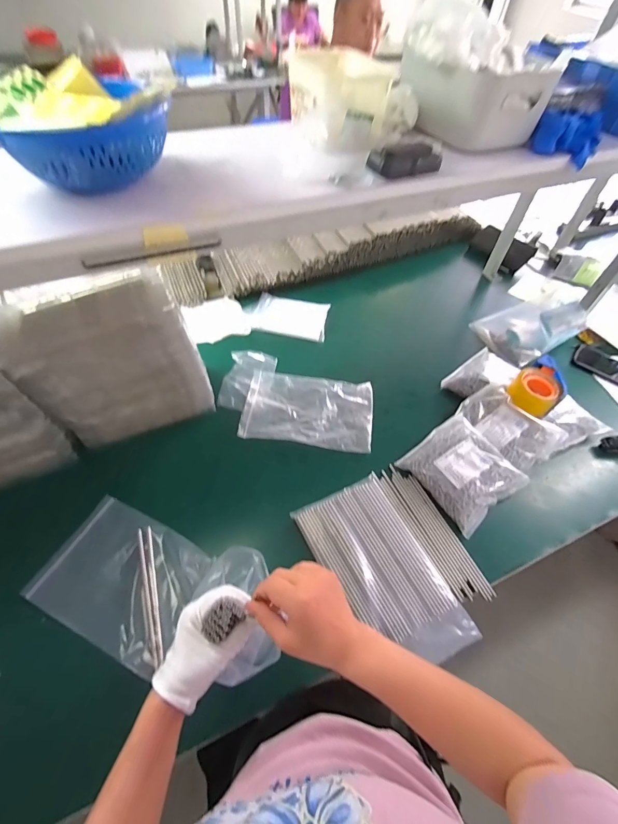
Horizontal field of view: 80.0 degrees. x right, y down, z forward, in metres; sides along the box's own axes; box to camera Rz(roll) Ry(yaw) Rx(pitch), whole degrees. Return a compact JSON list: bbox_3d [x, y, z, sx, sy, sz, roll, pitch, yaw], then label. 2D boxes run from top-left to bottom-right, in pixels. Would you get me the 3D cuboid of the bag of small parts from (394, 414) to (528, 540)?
[{"bbox_3d":[0.319,0.120,0.764,0.180,0.049,0.190,-30,60,-22],"label":"bag of small parts"}]

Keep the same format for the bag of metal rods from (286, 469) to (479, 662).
[{"bbox_3d":[0.131,0.273,0.655,0.188,0.028,0.319,-23,58,-18],"label":"bag of metal rods"}]

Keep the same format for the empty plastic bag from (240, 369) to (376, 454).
[{"bbox_3d":[0.000,-0.009,0.873,0.295,0.013,0.195,8,54,3],"label":"empty plastic bag"}]

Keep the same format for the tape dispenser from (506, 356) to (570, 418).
[{"bbox_3d":[0.524,-0.058,0.836,0.100,0.057,0.141,38,61,23],"label":"tape dispenser"}]

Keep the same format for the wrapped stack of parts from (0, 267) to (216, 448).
[{"bbox_3d":[-0.374,-0.088,0.748,0.285,0.305,0.153,-22,57,-18],"label":"wrapped stack of parts"}]

